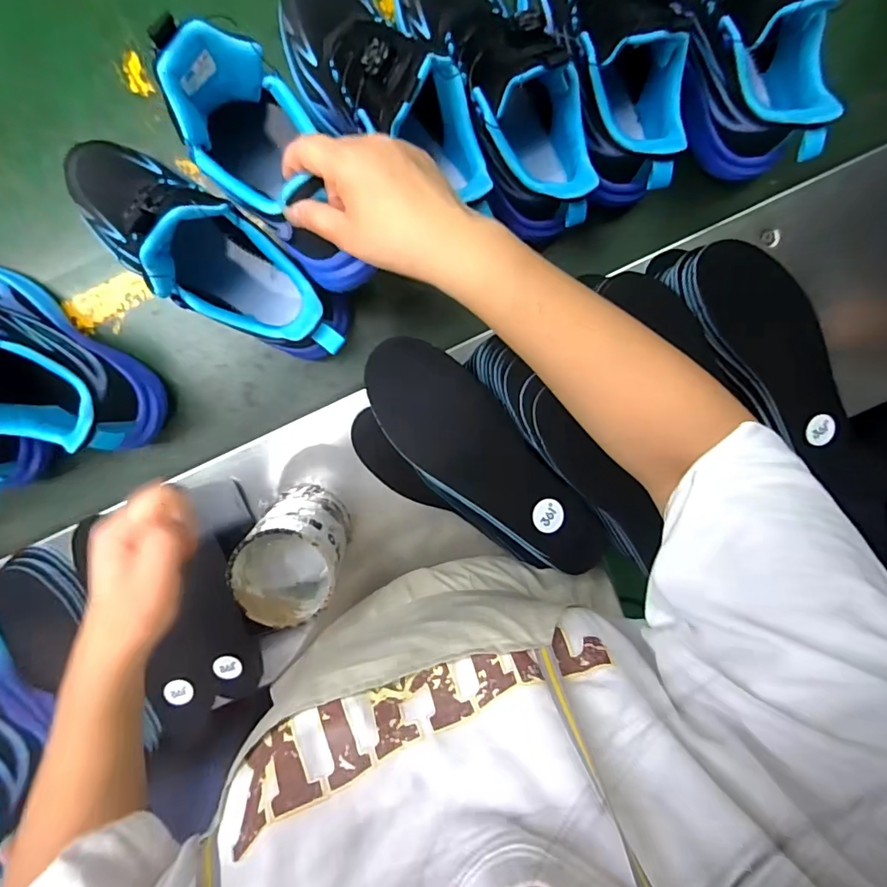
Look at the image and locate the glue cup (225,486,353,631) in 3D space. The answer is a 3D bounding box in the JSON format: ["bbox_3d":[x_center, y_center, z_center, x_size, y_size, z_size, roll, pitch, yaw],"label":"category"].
[{"bbox_3d":[-0.127,0.094,0.442,0.076,0.110,0.083,-1,101,-4],"label":"glue cup"}]

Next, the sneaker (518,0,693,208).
[{"bbox_3d":[0.130,-0.330,0.418,0.093,0.125,0.242,-16,102,-1],"label":"sneaker"}]

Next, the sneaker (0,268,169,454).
[{"bbox_3d":[-0.356,-0.072,0.404,0.228,0.145,0.082,38,96,-10],"label":"sneaker"}]

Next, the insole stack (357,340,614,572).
[{"bbox_3d":[0.033,0.023,0.400,0.239,0.027,0.099,38,96,-10],"label":"insole stack"}]

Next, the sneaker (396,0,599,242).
[{"bbox_3d":[0.043,-0.293,0.406,0.097,0.130,0.252,-29,102,2],"label":"sneaker"}]

